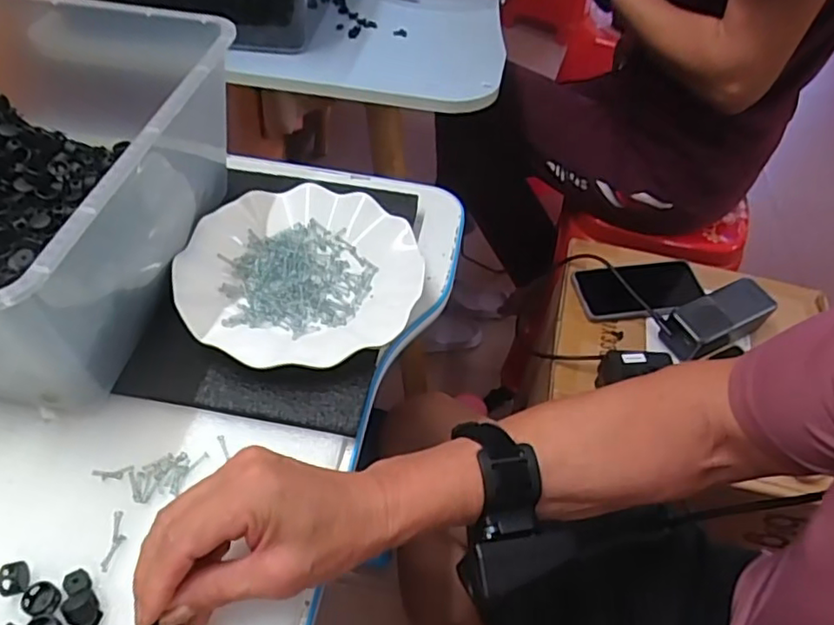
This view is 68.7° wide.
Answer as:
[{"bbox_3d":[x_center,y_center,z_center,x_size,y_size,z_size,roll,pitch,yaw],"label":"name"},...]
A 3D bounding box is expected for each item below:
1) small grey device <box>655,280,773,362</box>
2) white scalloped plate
[{"bbox_3d":[0.357,0.008,0.721,0.133,0.046,0.055,-21,55,-20],"label":"small grey device"},{"bbox_3d":[-0.088,-0.029,0.473,0.178,0.028,0.169,2,50,-3],"label":"white scalloped plate"}]

